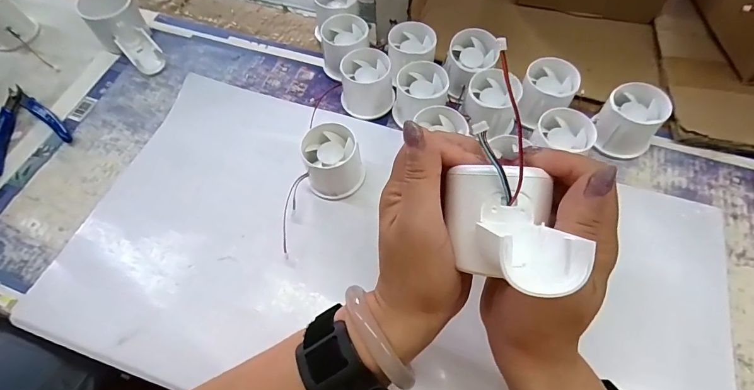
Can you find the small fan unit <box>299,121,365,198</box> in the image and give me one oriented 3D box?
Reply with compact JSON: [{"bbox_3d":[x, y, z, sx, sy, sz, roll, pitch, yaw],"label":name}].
[{"bbox_3d":[-0.041,-0.031,0.364,0.051,0.048,0.056,-1,62,2],"label":"small fan unit"}]

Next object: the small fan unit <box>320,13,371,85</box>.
[{"bbox_3d":[-0.034,-0.164,0.433,0.056,0.050,0.060,34,68,19],"label":"small fan unit"}]

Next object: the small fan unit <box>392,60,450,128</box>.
[{"bbox_3d":[0.044,-0.101,0.393,0.052,0.046,0.053,-1,62,2],"label":"small fan unit"}]

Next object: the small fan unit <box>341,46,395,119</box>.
[{"bbox_3d":[-0.012,-0.118,0.407,0.054,0.047,0.055,-11,62,-4],"label":"small fan unit"}]

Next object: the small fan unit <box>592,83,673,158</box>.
[{"bbox_3d":[0.243,-0.070,0.371,0.054,0.047,0.054,-1,62,2],"label":"small fan unit"}]

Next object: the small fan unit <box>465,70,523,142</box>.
[{"bbox_3d":[0.116,-0.089,0.386,0.056,0.040,0.056,-1,62,2],"label":"small fan unit"}]

